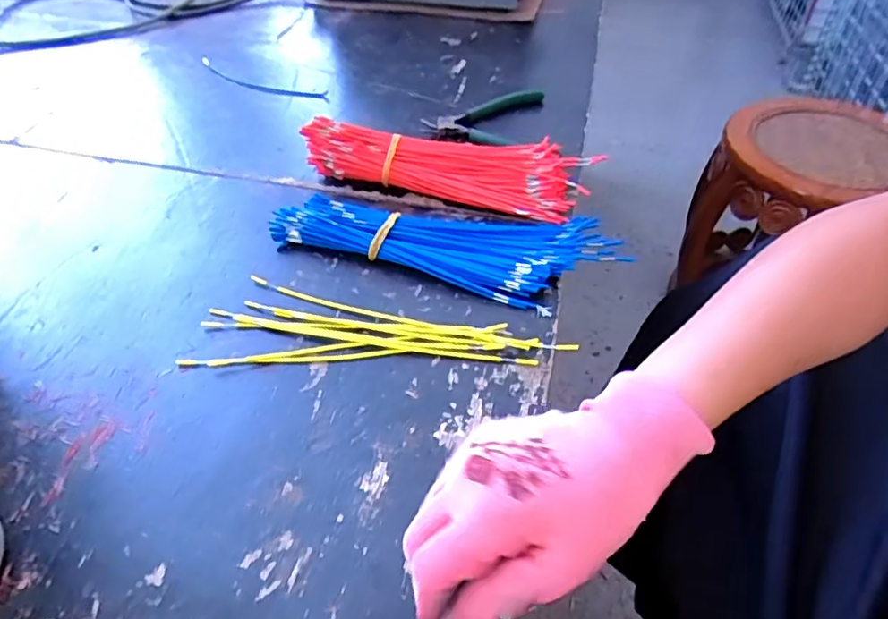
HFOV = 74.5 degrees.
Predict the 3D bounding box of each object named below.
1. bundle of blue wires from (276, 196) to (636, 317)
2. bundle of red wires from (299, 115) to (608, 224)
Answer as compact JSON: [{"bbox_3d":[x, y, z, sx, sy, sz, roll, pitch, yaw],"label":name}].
[{"bbox_3d":[0.001,-0.059,0.495,0.292,0.026,0.103,11,48,9],"label":"bundle of blue wires"},{"bbox_3d":[-0.001,-0.137,0.555,0.263,0.046,0.077,13,49,11],"label":"bundle of red wires"}]

